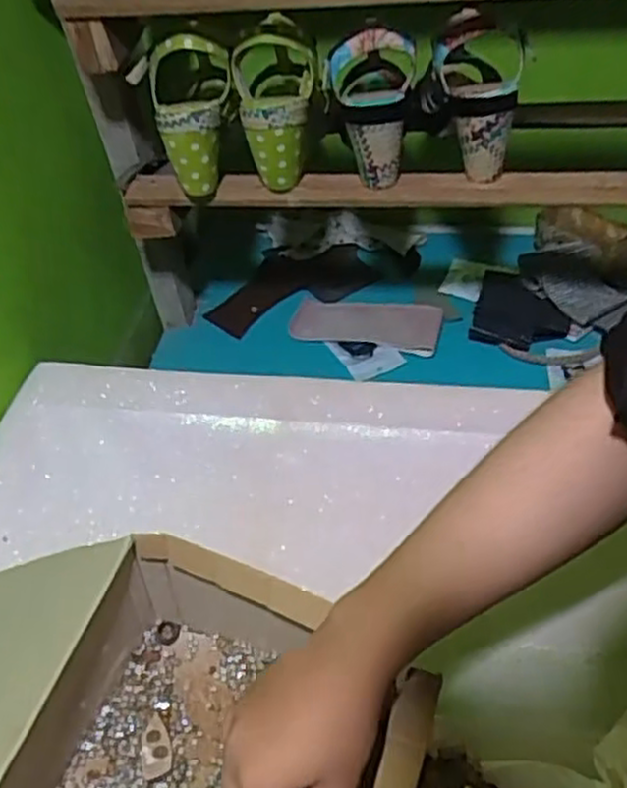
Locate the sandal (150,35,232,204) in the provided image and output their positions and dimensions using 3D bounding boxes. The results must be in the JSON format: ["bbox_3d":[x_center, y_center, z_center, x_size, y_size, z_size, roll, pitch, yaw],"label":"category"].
[{"bbox_3d":[-0.112,-0.267,0.725,0.078,0.145,0.076,-10,45,-2],"label":"sandal"}]

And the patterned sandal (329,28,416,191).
[{"bbox_3d":[0.055,-0.267,0.698,0.079,0.135,0.071,-2,46,6],"label":"patterned sandal"}]

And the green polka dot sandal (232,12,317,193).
[{"bbox_3d":[-0.030,-0.269,0.711,0.077,0.138,0.063,-10,45,-1],"label":"green polka dot sandal"}]

